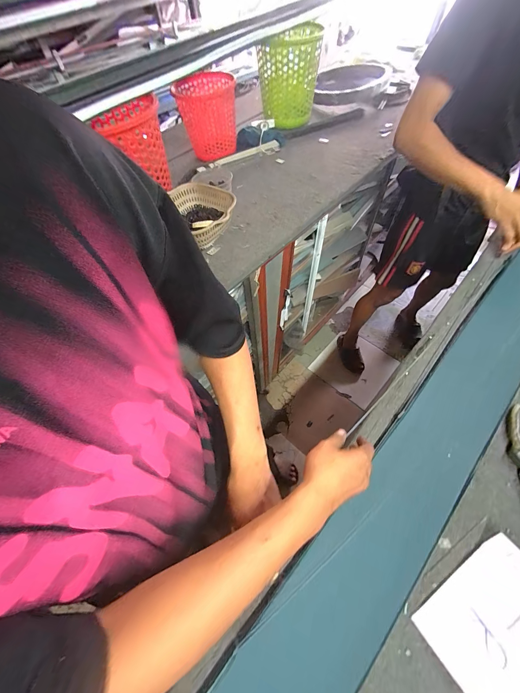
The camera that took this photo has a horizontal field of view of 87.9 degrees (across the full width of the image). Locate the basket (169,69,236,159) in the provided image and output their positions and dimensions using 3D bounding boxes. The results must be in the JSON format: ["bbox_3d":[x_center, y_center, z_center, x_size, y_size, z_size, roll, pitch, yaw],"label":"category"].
[{"bbox_3d":[-0.162,-0.716,0.861,0.164,0.197,0.138,7,59,8],"label":"basket"}]

